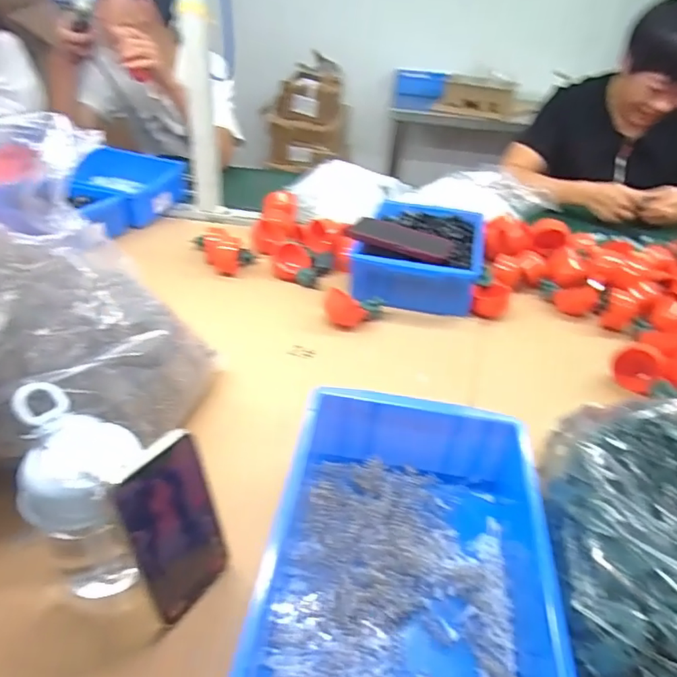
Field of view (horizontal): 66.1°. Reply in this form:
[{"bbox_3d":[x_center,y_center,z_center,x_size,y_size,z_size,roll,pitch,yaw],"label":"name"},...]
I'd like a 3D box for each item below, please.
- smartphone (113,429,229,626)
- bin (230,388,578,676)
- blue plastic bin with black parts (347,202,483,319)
[{"bbox_3d":[-0.120,0.141,0.385,0.007,0.138,0.069,13,35,34],"label":"smartphone"},{"bbox_3d":[0.051,0.178,0.408,0.204,0.084,0.289,8,35,4],"label":"bin"},{"bbox_3d":[0.143,-0.158,0.922,0.202,0.073,0.306,10,35,8],"label":"blue plastic bin with black parts"}]

